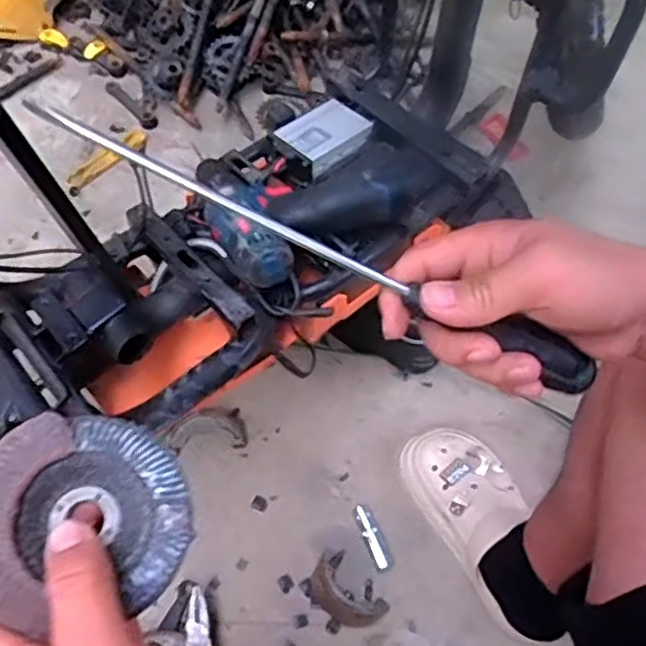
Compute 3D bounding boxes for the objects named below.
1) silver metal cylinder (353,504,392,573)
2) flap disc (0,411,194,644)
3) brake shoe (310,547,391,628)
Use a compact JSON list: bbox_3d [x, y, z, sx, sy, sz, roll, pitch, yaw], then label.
[{"bbox_3d":[0.061,0.264,0.848,0.026,0.022,0.084,-19,65,-11],"label":"silver metal cylinder"},{"bbox_3d":[-0.104,0.084,0.294,0.089,0.012,0.087,7,71,-21],"label":"flap disc"},{"bbox_3d":[0.026,0.322,0.813,0.097,0.015,0.053,38,68,16],"label":"brake shoe"}]

